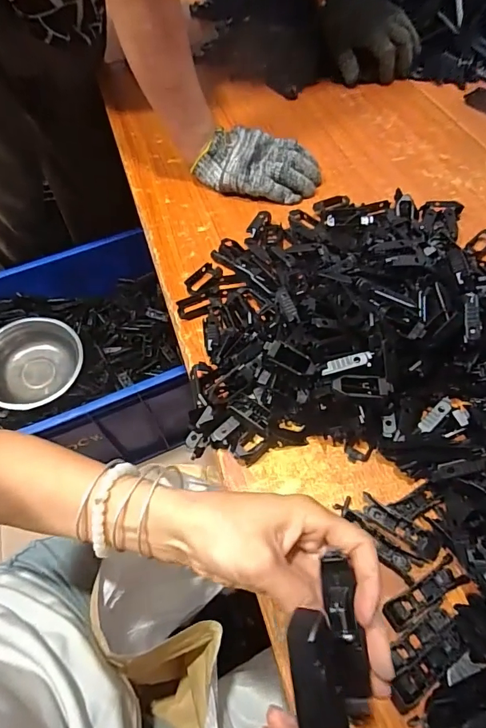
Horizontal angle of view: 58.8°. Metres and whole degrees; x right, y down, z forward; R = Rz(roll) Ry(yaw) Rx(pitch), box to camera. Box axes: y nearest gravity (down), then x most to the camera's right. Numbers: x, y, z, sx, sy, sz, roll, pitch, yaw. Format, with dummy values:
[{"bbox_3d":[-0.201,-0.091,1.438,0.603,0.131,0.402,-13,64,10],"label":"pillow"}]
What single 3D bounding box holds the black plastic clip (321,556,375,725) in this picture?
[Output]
[{"bbox_3d":[0.054,0.143,0.225,0.016,0.011,0.075,-7,73,-3],"label":"black plastic clip"}]

